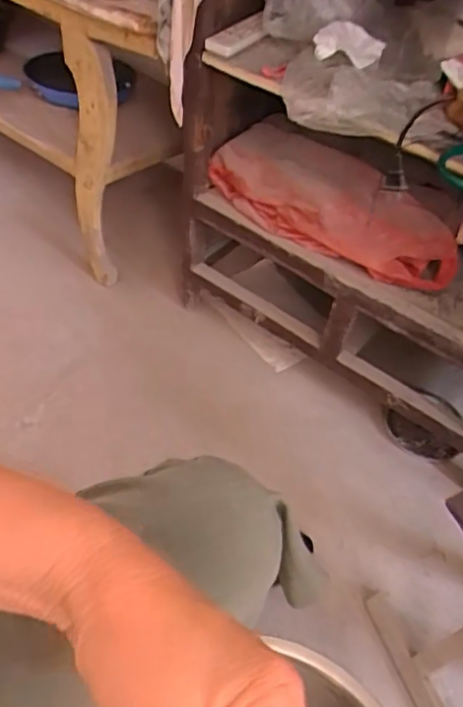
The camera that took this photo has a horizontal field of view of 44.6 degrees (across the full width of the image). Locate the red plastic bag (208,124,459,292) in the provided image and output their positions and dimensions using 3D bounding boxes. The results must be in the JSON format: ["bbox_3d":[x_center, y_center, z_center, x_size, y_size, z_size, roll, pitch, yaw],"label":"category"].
[{"bbox_3d":[0.149,-0.221,0.842,0.387,0.101,0.113,33,53,21],"label":"red plastic bag"}]

